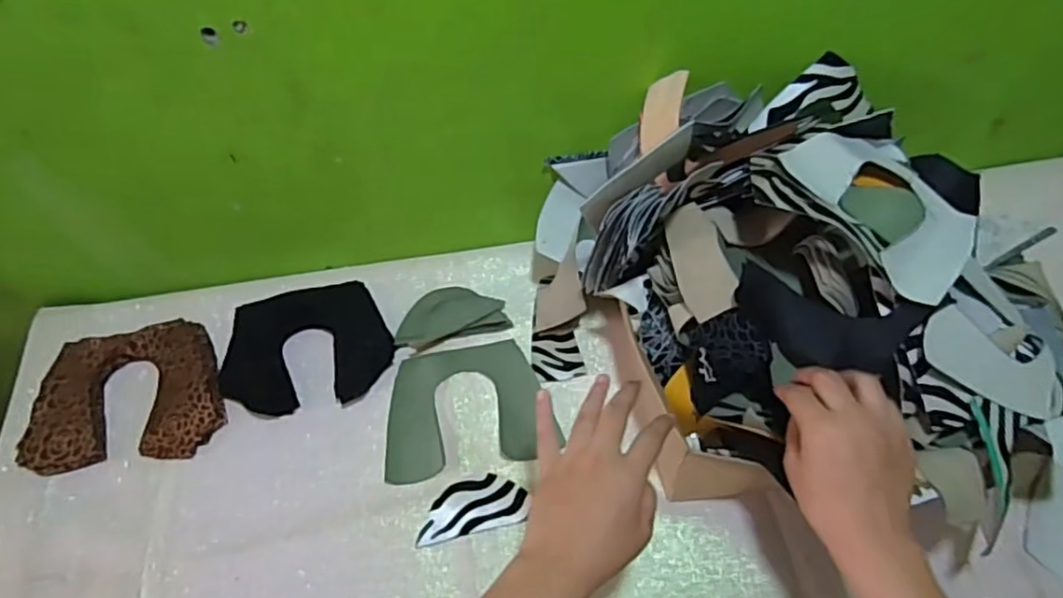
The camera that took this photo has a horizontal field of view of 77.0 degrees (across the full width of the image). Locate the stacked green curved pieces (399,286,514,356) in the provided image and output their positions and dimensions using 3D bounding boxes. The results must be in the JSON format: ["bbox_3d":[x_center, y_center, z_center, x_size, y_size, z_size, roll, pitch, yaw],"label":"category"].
[{"bbox_3d":[-0.082,0.016,0.682,0.109,0.011,0.060,-15,57,-9],"label":"stacked green curved pieces"}]

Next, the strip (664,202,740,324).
[{"bbox_3d":[0.134,-0.029,0.533,0.042,0.012,0.091,-23,73,12],"label":"strip"}]

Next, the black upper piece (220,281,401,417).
[{"bbox_3d":[-0.225,0.045,0.665,0.163,0.017,0.124,-10,60,-3],"label":"black upper piece"}]

